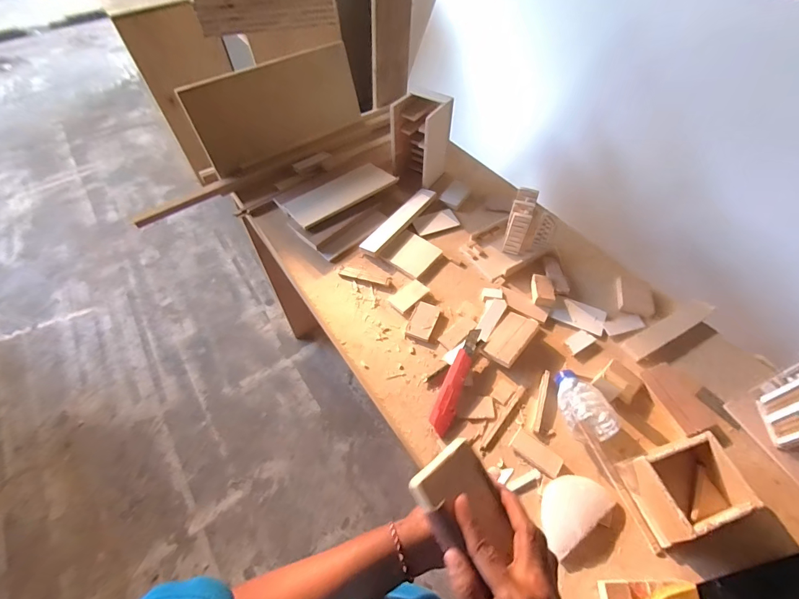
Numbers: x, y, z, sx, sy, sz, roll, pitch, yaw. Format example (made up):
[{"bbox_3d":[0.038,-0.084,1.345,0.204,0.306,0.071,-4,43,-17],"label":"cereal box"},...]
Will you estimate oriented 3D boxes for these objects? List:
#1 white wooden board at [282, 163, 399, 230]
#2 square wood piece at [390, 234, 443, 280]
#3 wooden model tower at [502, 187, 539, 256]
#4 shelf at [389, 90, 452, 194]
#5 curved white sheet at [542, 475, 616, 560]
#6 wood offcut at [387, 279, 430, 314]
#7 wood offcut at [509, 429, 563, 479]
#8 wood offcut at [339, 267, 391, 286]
[{"bbox_3d":[-0.127,-0.229,0.830,0.237,0.018,0.103,-33,60,-20],"label":"white wooden board"},{"bbox_3d":[0.033,-0.085,0.745,0.065,0.016,0.087,32,61,22],"label":"square wood piece"},{"bbox_3d":[0.228,-0.150,0.722,0.042,0.091,0.089,16,56,13],"label":"wooden model tower"},{"bbox_3d":[0.045,-0.350,0.818,0.095,0.156,0.100,30,60,21],"label":"shelf"},{"bbox_3d":[0.221,0.268,0.489,0.105,0.016,0.065,-31,59,-19],"label":"curved white sheet"},{"bbox_3d":[0.016,-0.008,0.687,0.068,0.007,0.042,-39,62,-23],"label":"wood offcut"},{"bbox_3d":[0.194,0.218,0.537,0.070,0.008,0.032,35,62,24],"label":"wood offcut"},{"bbox_3d":[-0.065,-0.046,0.718,0.101,0.006,0.022,13,56,11],"label":"wood offcut"}]

